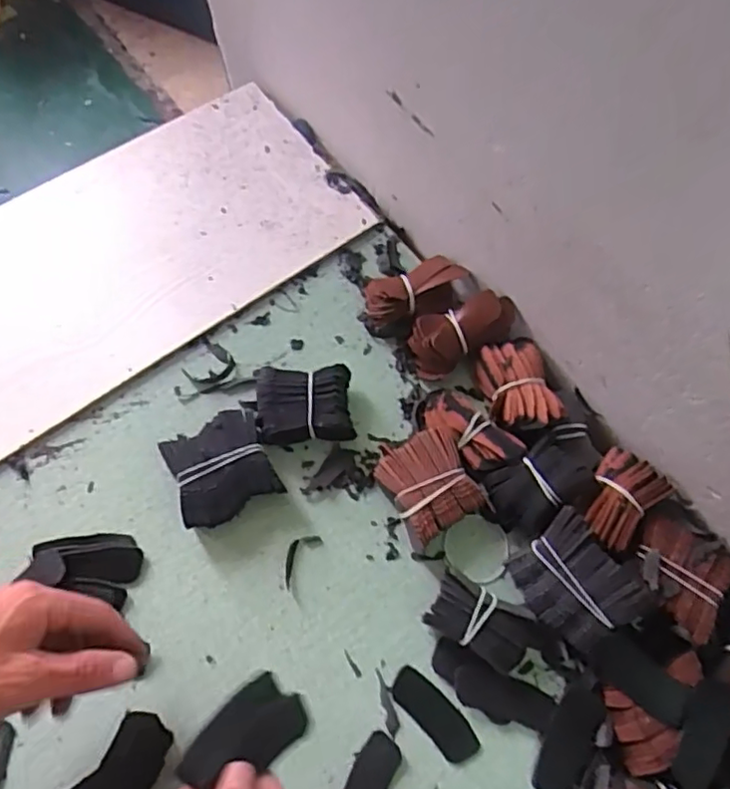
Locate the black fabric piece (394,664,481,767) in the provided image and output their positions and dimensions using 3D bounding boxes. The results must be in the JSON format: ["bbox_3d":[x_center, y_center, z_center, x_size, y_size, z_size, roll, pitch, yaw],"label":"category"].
[{"bbox_3d":[0.050,0.228,0.443,0.027,0.004,0.071,-41,75,-17],"label":"black fabric piece"}]

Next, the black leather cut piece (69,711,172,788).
[{"bbox_3d":[-0.170,0.260,0.417,0.040,0.010,0.089,38,71,12],"label":"black leather cut piece"}]

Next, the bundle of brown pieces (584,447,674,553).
[{"bbox_3d":[0.192,0.078,0.466,0.049,0.015,0.066,38,71,12],"label":"bundle of brown pieces"}]

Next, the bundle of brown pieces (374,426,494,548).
[{"bbox_3d":[0.050,0.071,0.495,0.068,0.030,0.078,-23,71,-12],"label":"bundle of brown pieces"}]

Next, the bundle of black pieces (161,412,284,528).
[{"bbox_3d":[-0.110,0.058,0.482,0.073,0.030,0.074,-24,71,-12],"label":"bundle of black pieces"}]

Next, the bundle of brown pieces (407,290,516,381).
[{"bbox_3d":[0.079,-0.052,0.522,0.091,0.024,0.044,-31,71,6],"label":"bundle of brown pieces"}]

